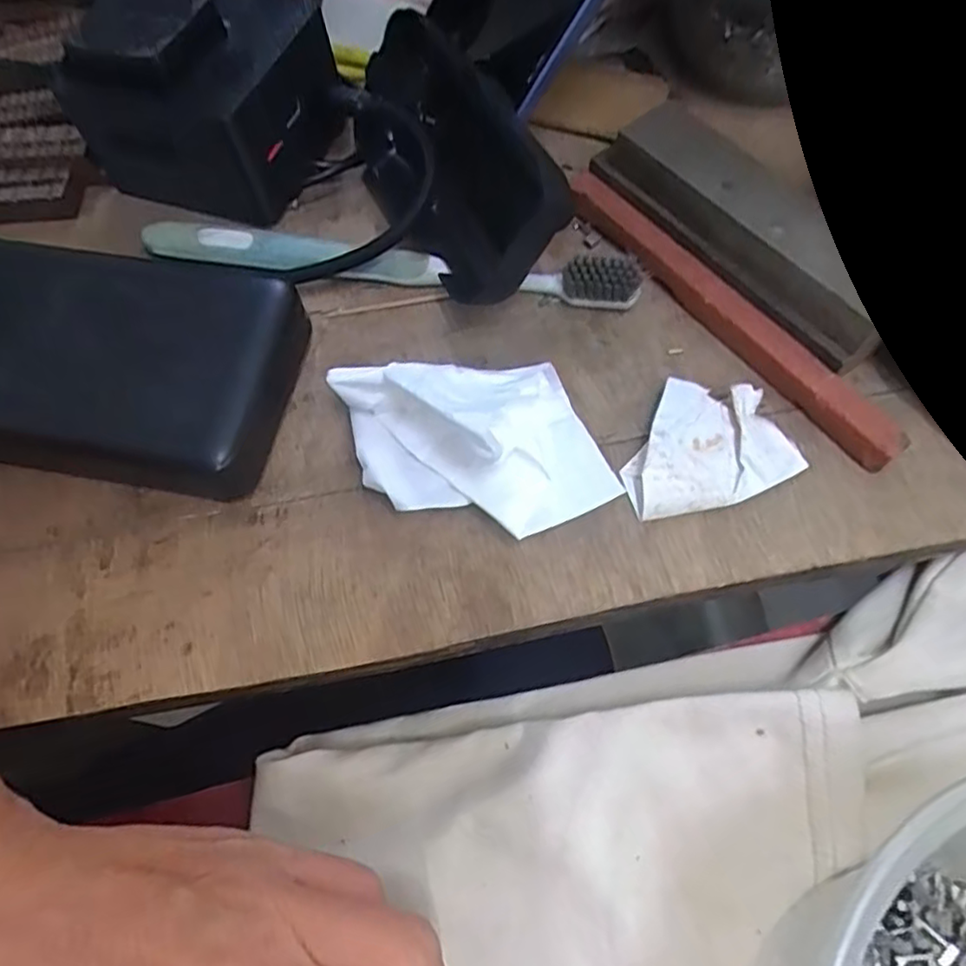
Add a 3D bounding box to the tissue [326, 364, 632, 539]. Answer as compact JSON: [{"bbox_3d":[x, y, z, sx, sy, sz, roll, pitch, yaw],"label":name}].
[{"bbox_3d":[-0.002,-0.013,0.192,0.079,0.034,0.055,-6,67,-2],"label":"tissue"}]

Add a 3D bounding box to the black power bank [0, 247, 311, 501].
[{"bbox_3d":[-0.139,-0.044,0.212,0.149,0.029,0.074,8,65,6],"label":"black power bank"}]

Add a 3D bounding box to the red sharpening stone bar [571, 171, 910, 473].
[{"bbox_3d":[0.079,-0.059,0.220,0.016,0.011,0.142,-36,68,-14],"label":"red sharpening stone bar"}]

